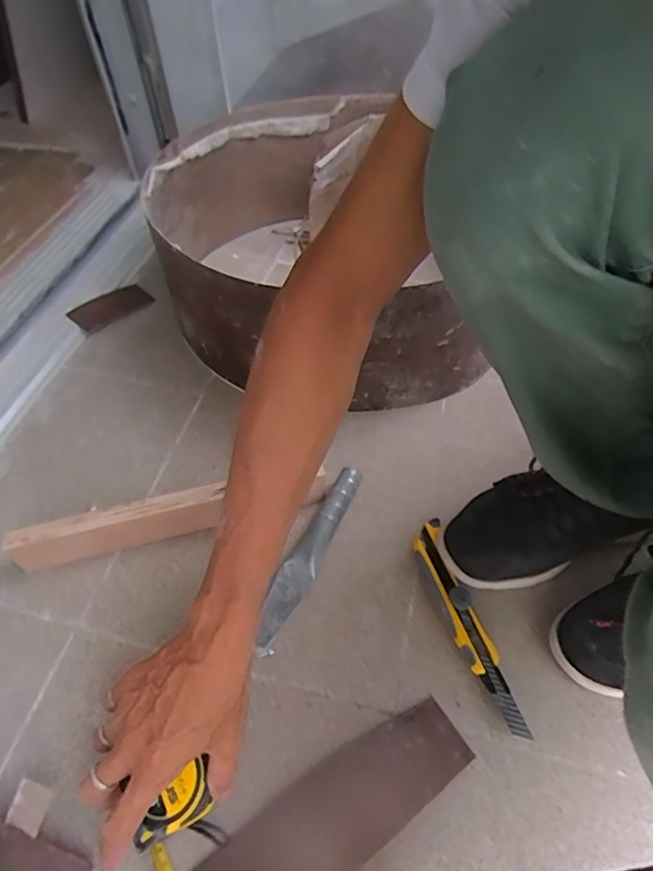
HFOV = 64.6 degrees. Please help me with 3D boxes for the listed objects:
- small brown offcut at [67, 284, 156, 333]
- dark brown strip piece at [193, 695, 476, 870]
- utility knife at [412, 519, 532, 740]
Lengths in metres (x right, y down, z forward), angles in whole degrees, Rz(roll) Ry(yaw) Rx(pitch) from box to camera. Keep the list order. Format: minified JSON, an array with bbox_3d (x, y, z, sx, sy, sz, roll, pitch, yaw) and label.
[{"bbox_3d":[-0.319,-0.191,0.765,0.055,0.010,0.121,35,50,13],"label":"small brown offcut"},{"bbox_3d":[-0.003,0.293,0.388,0.248,0.008,0.067,-29,55,-19],"label":"dark brown strip piece"},{"bbox_3d":[0.124,0.166,0.475,0.035,0.021,0.199,-13,55,-7],"label":"utility knife"}]

